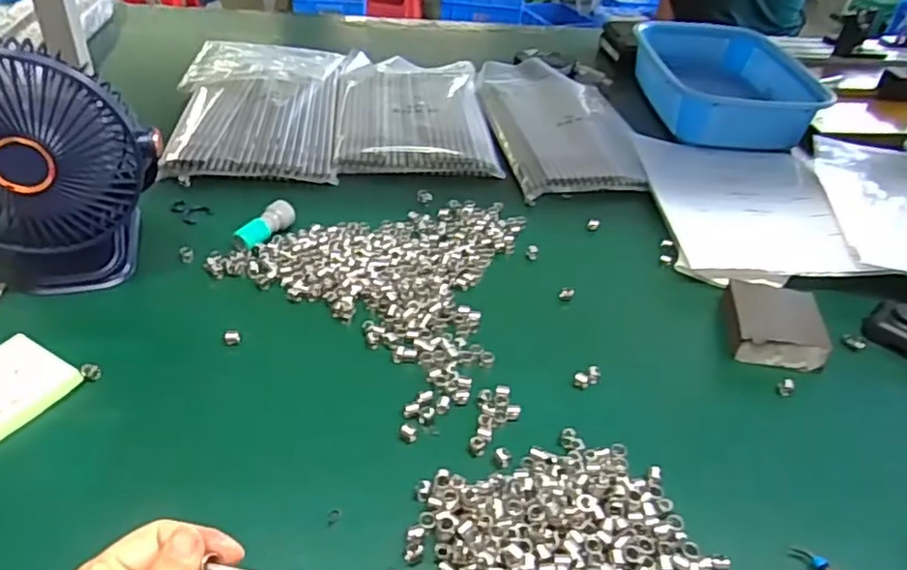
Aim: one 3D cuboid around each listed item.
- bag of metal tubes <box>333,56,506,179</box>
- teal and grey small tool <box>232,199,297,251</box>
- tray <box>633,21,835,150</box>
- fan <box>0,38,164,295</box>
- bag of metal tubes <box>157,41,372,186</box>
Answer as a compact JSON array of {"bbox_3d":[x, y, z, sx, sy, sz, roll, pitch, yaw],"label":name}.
[{"bbox_3d":[-0.051,-0.223,0.824,0.179,0.023,0.307,-1,37,-6],"label":"bag of metal tubes"},{"bbox_3d":[-0.169,-0.054,0.588,0.023,0.018,0.064,22,41,23],"label":"teal and grey small tool"},{"bbox_3d":[0.362,-0.270,0.897,0.202,0.084,0.275,1,38,-5],"label":"tray"},{"bbox_3d":[-0.298,-0.076,0.483,0.137,0.180,0.091,-25,45,-31],"label":"fan"},{"bbox_3d":[-0.229,-0.221,0.783,0.204,0.043,0.335,1,37,-3],"label":"bag of metal tubes"}]

